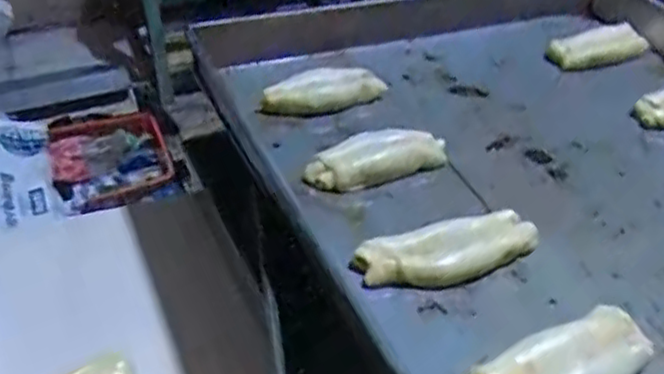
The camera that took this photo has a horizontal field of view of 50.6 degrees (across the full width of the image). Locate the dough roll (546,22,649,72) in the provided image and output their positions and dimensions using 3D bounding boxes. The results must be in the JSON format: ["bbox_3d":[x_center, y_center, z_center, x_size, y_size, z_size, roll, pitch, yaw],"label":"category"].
[{"bbox_3d":[0.259,-0.137,0.677,0.101,0.018,0.044,-12,40,-15],"label":"dough roll"}]

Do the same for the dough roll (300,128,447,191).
[{"bbox_3d":[0.033,-0.019,0.509,0.109,0.031,0.033,-15,41,-19],"label":"dough roll"}]

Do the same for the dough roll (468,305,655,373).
[{"bbox_3d":[0.126,0.097,0.374,0.112,0.023,0.045,-19,43,-23],"label":"dough roll"}]

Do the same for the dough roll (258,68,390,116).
[{"bbox_3d":[-0.008,-0.080,0.581,0.105,0.023,0.037,-16,41,-19],"label":"dough roll"}]

